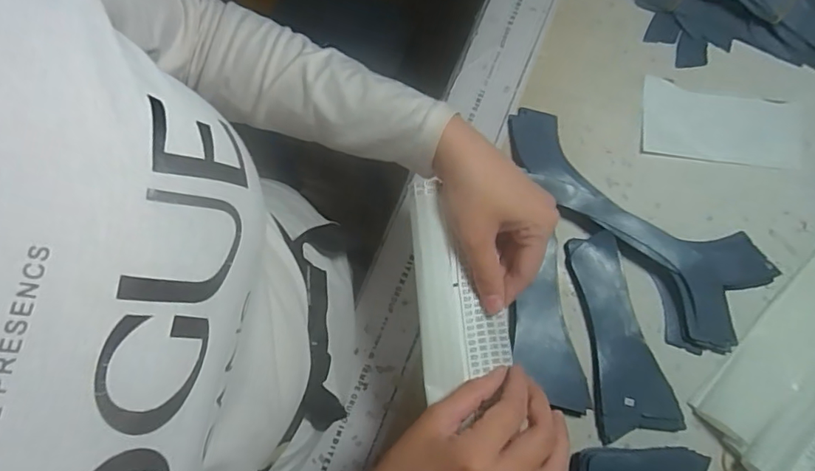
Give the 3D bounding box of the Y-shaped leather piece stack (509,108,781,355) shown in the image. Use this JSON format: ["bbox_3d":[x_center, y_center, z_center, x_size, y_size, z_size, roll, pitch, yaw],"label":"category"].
[{"bbox_3d":[0.189,-0.010,0.454,0.261,0.025,0.105,37,81,9],"label":"Y-shaped leather piece stack"}]

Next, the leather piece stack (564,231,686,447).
[{"bbox_3d":[0.176,0.085,0.437,0.063,0.019,0.169,-13,78,-1],"label":"leather piece stack"}]

